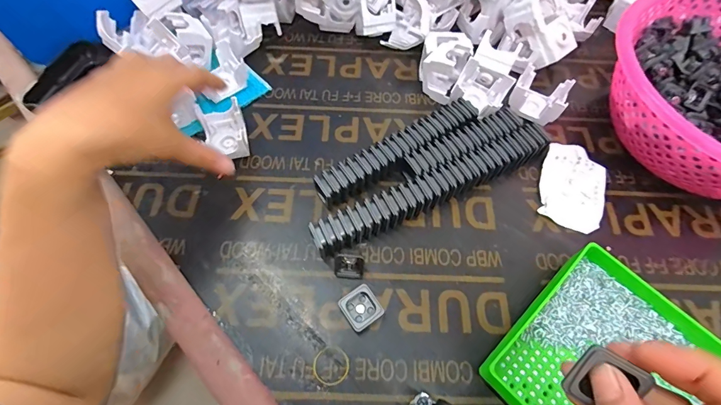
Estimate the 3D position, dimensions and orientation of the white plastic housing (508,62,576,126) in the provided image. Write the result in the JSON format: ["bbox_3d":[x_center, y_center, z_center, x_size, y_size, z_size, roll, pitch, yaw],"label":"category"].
[{"bbox_3d":[0.203,-0.119,0.413,0.055,0.042,0.050,27,66,12],"label":"white plastic housing"}]

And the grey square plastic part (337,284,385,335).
[{"bbox_3d":[0.001,0.091,0.310,0.030,0.015,0.031,-32,68,-16],"label":"grey square plastic part"}]

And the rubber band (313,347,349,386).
[{"bbox_3d":[-0.024,0.133,0.294,0.029,0.004,0.029,0,64,-1],"label":"rubber band"}]

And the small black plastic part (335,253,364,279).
[{"bbox_3d":[-0.010,0.057,0.323,0.025,0.021,0.018,4,64,1],"label":"small black plastic part"}]

